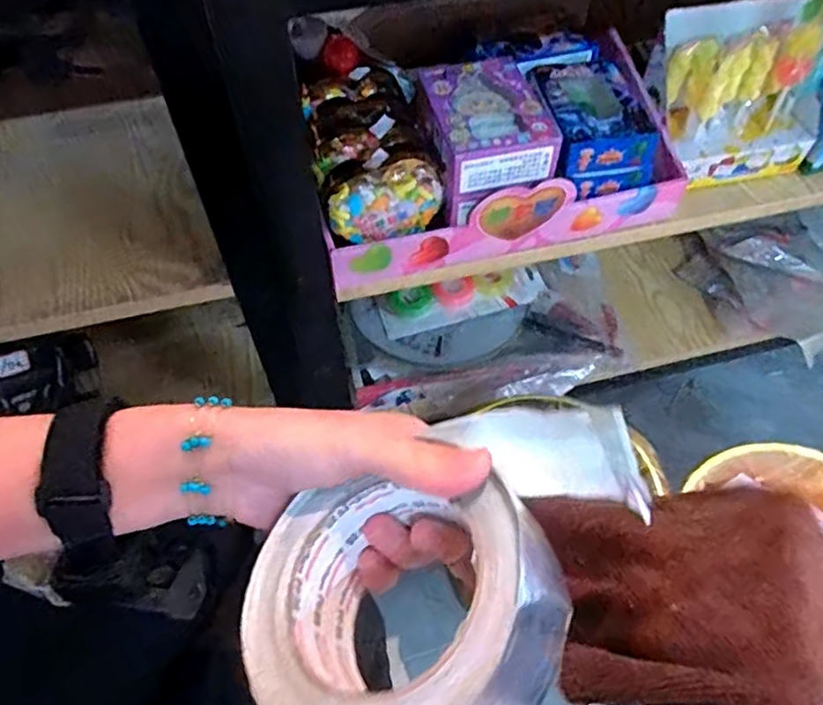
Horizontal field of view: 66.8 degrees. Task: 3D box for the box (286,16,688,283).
[{"bbox_3d":[0.070,-0.187,0.551,0.311,0.111,0.179,-11,58,-7],"label":"box"}]

